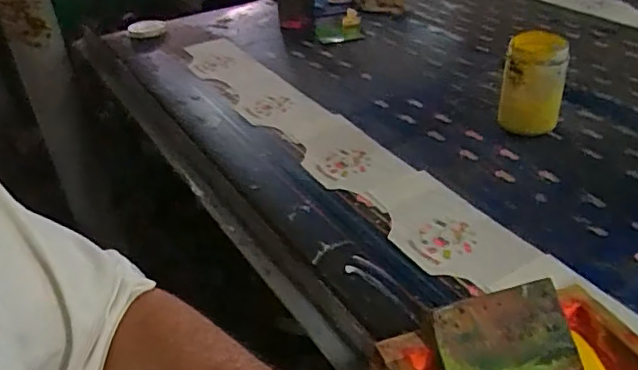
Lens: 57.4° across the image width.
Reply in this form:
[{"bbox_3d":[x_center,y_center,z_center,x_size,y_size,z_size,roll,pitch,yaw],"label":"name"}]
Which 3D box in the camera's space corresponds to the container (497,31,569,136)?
[{"bbox_3d":[0.351,-0.159,0.957,0.094,0.157,0.087,10,38,20],"label":"container"}]

